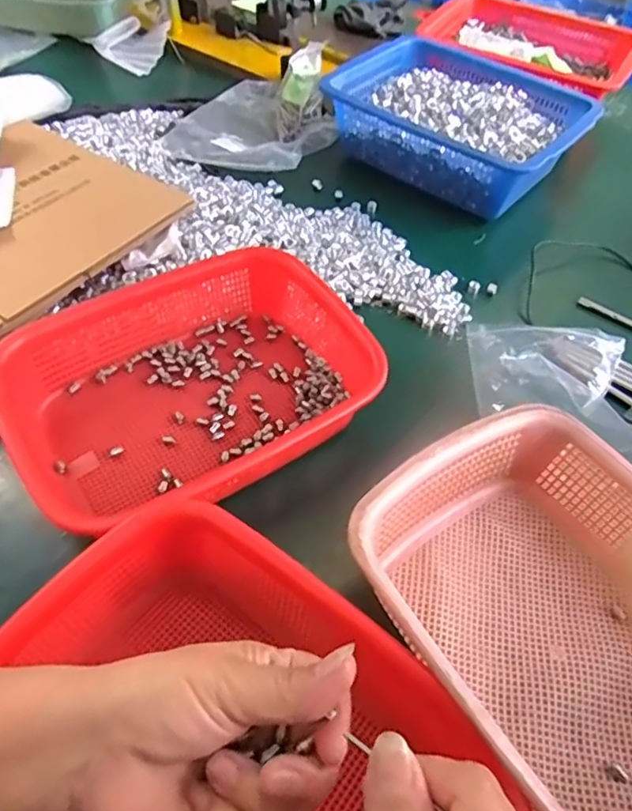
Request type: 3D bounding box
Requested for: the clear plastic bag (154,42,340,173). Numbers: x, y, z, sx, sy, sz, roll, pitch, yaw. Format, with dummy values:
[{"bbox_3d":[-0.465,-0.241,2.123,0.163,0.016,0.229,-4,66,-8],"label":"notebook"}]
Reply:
[{"bbox_3d":[-0.076,-0.399,0.783,0.178,0.073,0.229,23,54,13],"label":"clear plastic bag"}]

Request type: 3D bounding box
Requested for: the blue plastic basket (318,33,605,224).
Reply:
[{"bbox_3d":[0.194,-0.384,0.794,0.309,0.088,0.247,30,56,19],"label":"blue plastic basket"}]

